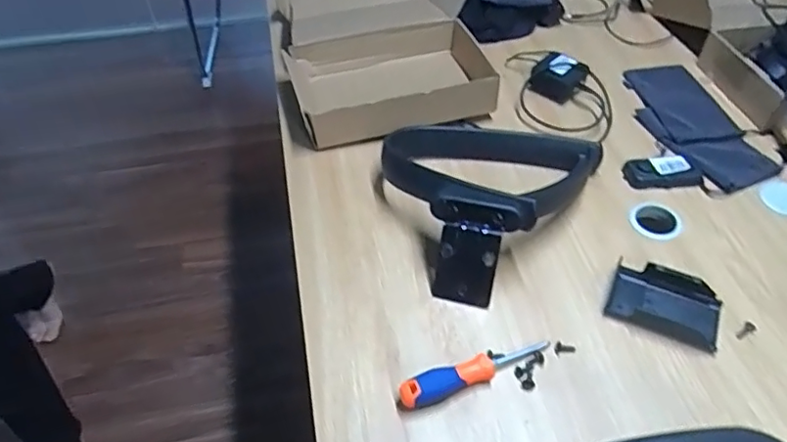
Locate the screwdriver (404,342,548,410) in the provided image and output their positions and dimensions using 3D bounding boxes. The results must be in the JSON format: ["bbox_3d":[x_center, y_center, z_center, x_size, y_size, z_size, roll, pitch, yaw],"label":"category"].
[{"bbox_3d":[0.093,0.166,0.625,0.179,0.028,0.027,-16,49,-13],"label":"screwdriver"}]

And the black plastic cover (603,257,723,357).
[{"bbox_3d":[0.330,0.097,0.685,0.126,0.032,0.081,20,51,18],"label":"black plastic cover"}]

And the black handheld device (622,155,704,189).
[{"bbox_3d":[0.397,-0.074,0.835,0.107,0.022,0.046,-3,48,-2],"label":"black handheld device"}]

